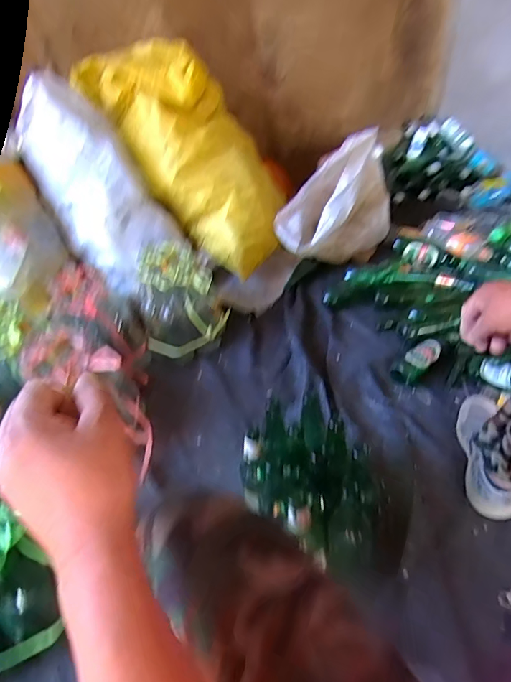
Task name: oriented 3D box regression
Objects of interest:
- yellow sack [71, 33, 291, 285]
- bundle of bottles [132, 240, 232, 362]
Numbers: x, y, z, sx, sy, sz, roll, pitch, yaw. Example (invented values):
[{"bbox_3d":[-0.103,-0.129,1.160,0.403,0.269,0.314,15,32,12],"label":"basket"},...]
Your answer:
[{"bbox_3d":[-0.170,-0.588,1.328,0.281,0.759,0.330,-23,18,52],"label":"yellow sack"},{"bbox_3d":[-0.219,-0.125,1.197,0.223,0.231,0.254,-19,43,-14],"label":"bundle of bottles"}]

